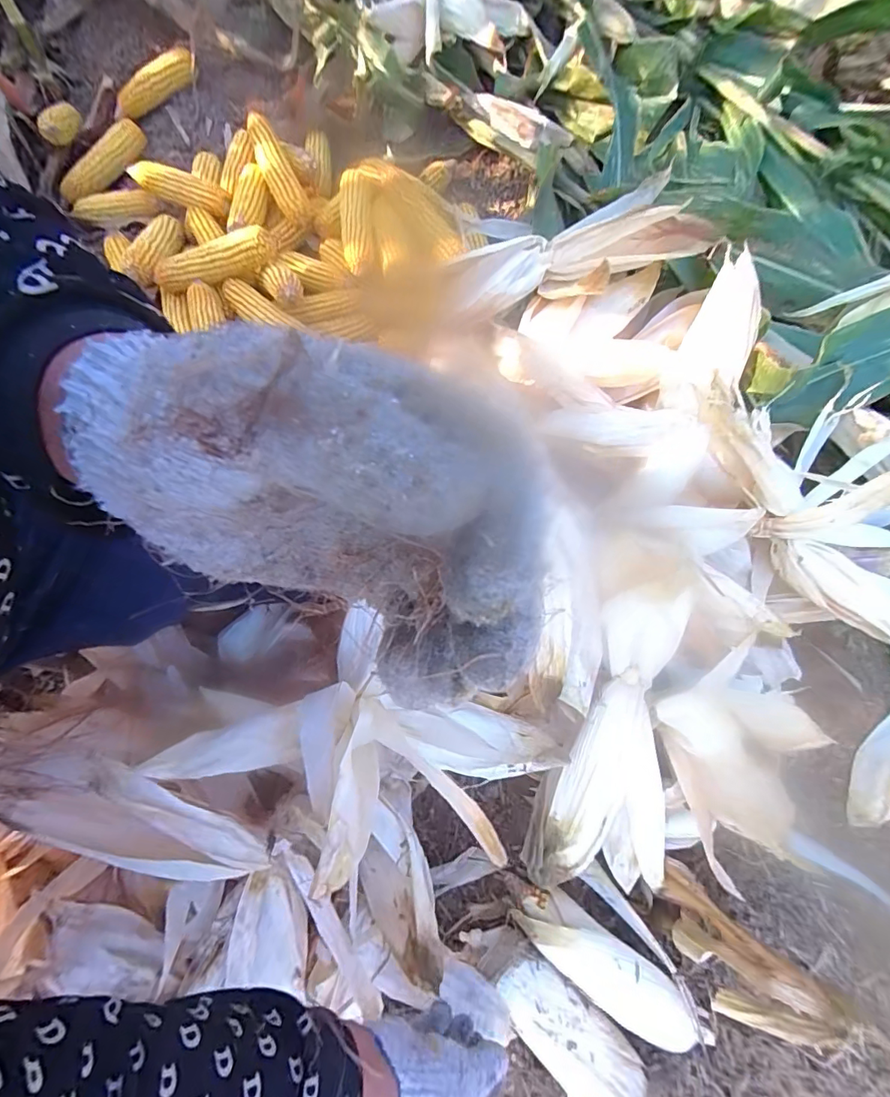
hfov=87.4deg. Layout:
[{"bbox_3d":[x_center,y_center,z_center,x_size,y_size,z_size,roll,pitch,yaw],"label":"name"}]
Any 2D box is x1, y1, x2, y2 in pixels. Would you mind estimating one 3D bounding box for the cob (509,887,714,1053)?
[{"bbox_3d":[0.183,0.471,0.514,0.249,0.046,0.076,34,90,1],"label":"cob"}]

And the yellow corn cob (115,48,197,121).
[{"bbox_3d":[-0.619,-0.986,0.991,0.192,0.056,0.059,-23,69,12],"label":"yellow corn cob"}]

